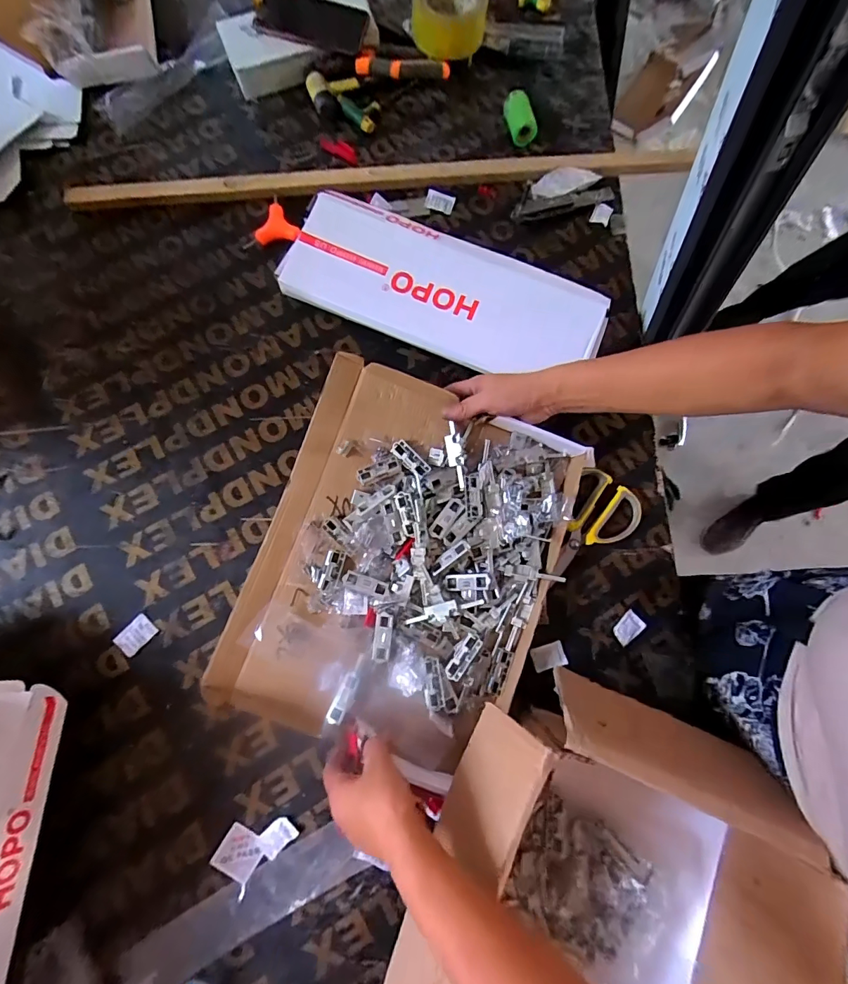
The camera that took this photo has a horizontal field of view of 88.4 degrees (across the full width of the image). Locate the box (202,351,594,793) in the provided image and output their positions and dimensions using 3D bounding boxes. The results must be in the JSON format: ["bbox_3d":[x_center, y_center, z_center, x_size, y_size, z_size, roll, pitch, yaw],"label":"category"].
[{"bbox_3d":[-0.023,0.080,0.491,0.321,0.060,0.400,21,77,3],"label":"box"}]

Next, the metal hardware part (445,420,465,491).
[{"bbox_3d":[0.039,-0.042,0.517,0.020,0.014,0.078,-10,93,-4],"label":"metal hardware part"}]

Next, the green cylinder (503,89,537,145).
[{"bbox_3d":[0.141,-0.545,0.635,0.032,0.036,0.057,-16,80,-6],"label":"green cylinder"}]

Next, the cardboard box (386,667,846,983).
[{"bbox_3d":[0.144,0.358,0.371,0.264,0.140,0.341,22,78,2],"label":"cardboard box"}]

